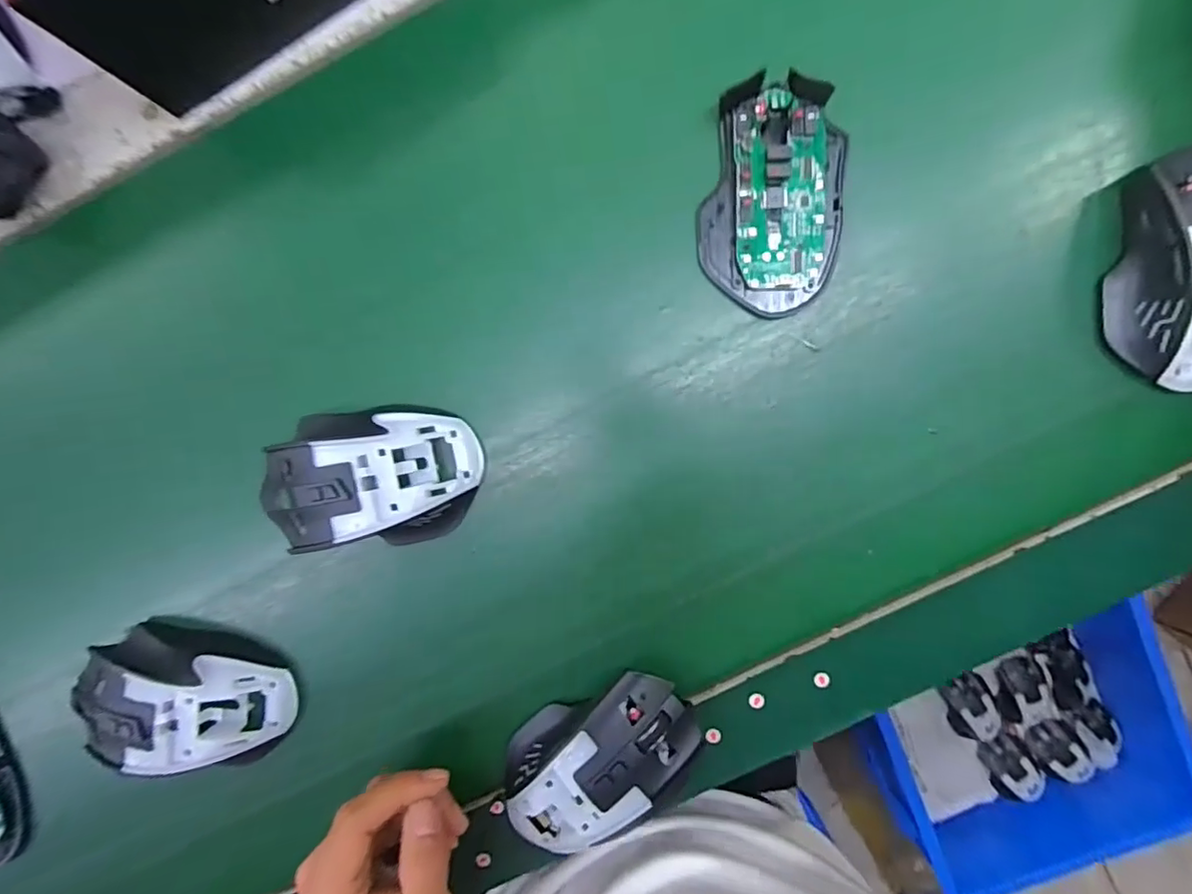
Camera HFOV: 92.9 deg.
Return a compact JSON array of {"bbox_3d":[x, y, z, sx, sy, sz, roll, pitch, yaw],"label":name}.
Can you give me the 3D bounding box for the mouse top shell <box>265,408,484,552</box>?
[{"bbox_3d":[-0.120,0.019,0.306,0.116,0.051,0.075,-7,95,2],"label":"mouse top shell"}]

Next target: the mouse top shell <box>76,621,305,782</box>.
[{"bbox_3d":[-0.230,0.143,0.312,0.116,0.039,0.077,5,95,1],"label":"mouse top shell"}]

